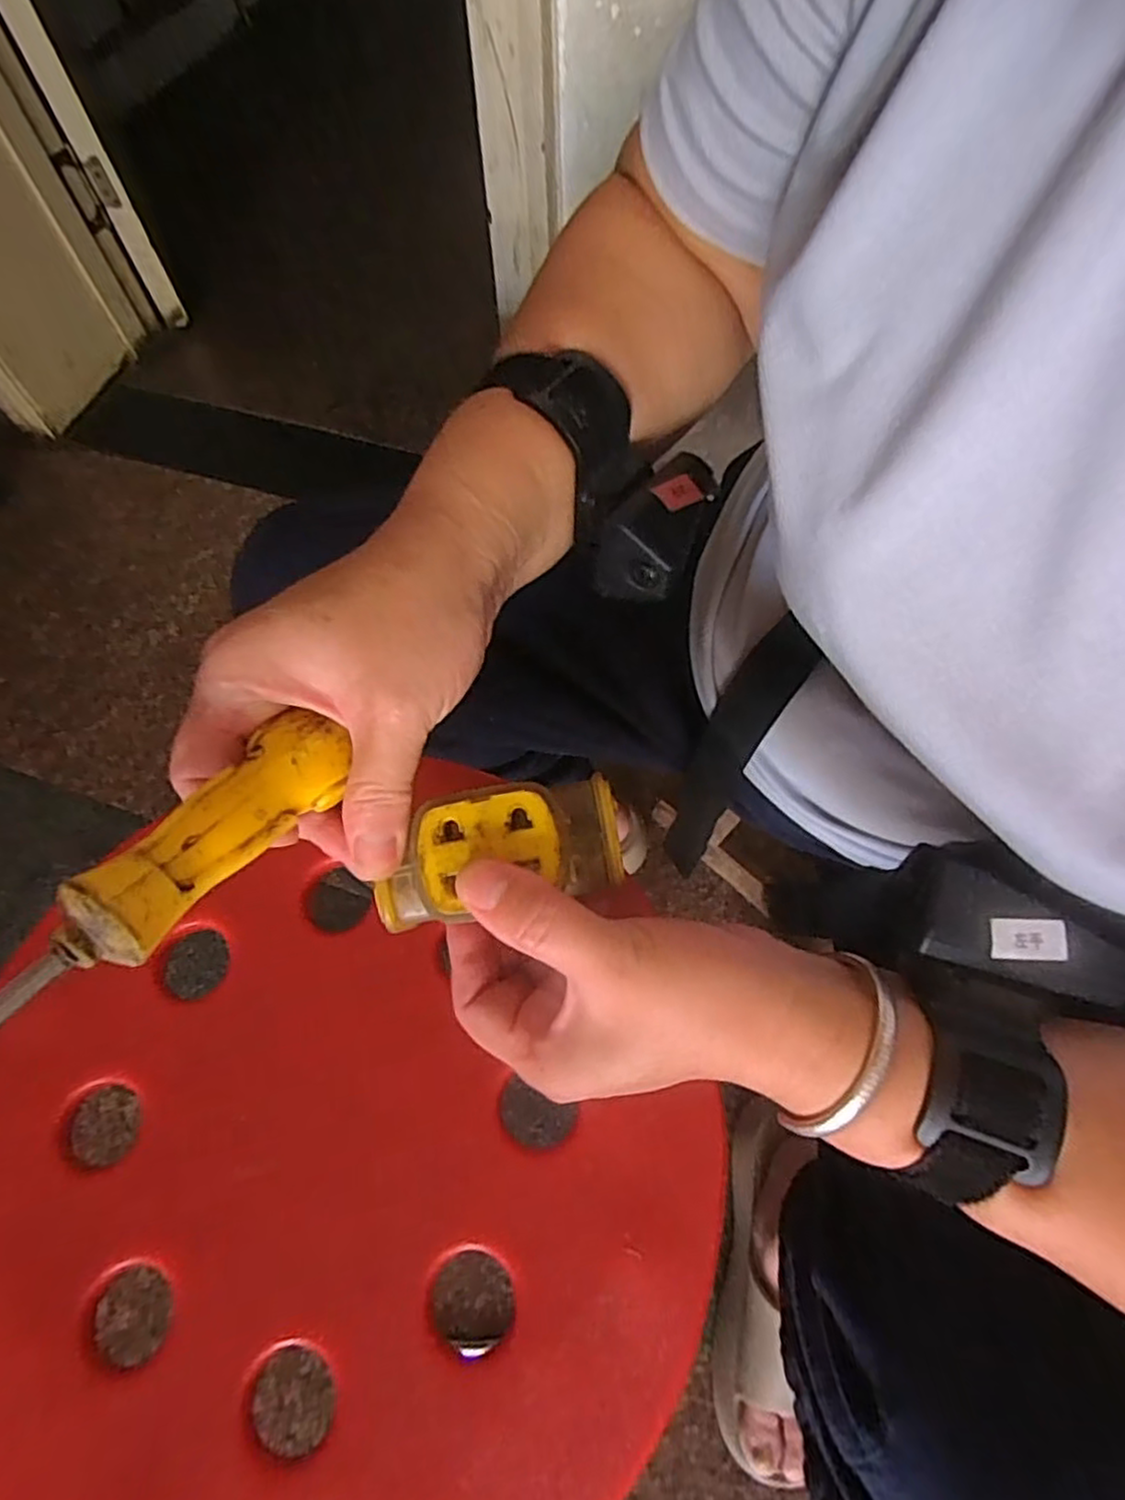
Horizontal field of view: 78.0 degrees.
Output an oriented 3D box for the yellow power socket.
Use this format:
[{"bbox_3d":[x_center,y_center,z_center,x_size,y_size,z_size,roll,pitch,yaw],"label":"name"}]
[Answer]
[{"bbox_3d":[-0.021,0.031,0.219,0.077,0.024,0.034,-14,64,-8],"label":"yellow power socket"}]

